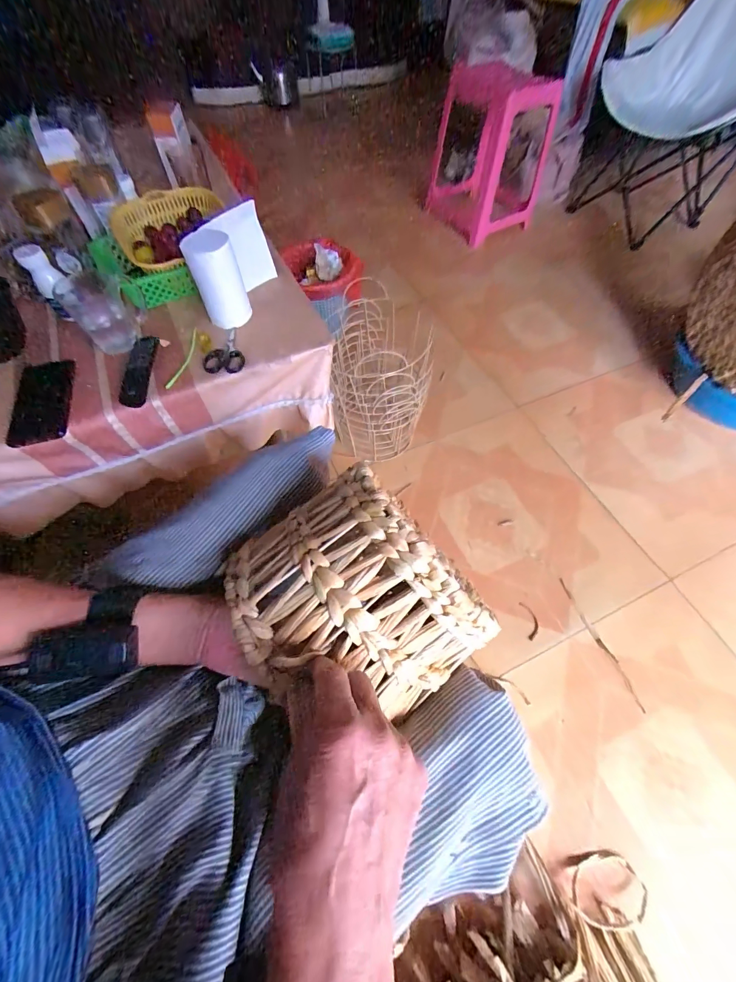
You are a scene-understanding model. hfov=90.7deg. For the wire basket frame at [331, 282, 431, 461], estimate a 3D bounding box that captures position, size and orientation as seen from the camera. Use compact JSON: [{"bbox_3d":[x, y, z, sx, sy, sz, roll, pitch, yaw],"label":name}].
[{"bbox_3d":[0.026,-0.278,0.938,0.233,0.315,0.284,-5,62,-1],"label":"wire basket frame"}]

